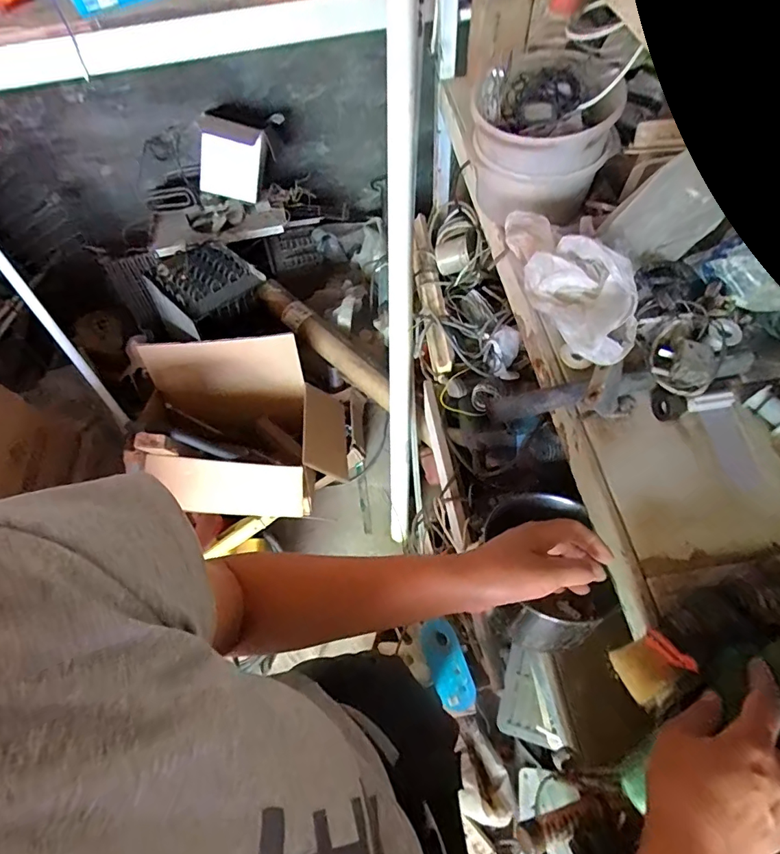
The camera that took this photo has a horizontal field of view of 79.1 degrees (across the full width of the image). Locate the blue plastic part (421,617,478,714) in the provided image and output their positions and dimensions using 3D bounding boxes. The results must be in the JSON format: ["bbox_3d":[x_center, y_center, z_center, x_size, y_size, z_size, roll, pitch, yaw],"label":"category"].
[{"bbox_3d":[0.120,0.496,0.980,0.076,0.018,0.181,-21,85,-7],"label":"blue plastic part"}]

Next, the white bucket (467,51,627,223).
[{"bbox_3d":[0.203,-0.377,0.622,0.156,0.169,0.156,-2,60,3],"label":"white bucket"}]

